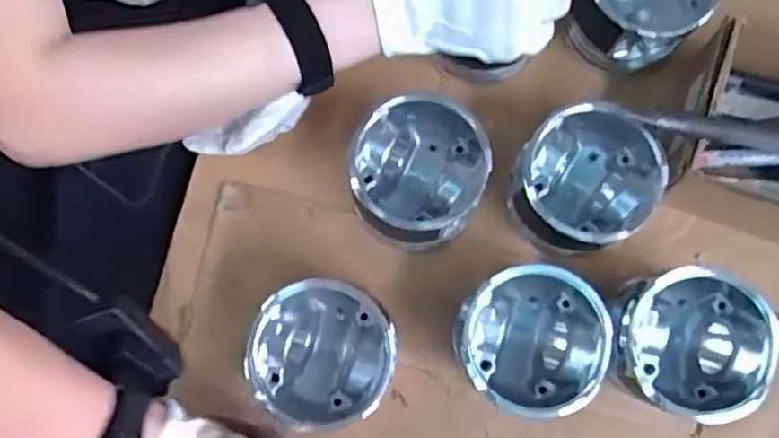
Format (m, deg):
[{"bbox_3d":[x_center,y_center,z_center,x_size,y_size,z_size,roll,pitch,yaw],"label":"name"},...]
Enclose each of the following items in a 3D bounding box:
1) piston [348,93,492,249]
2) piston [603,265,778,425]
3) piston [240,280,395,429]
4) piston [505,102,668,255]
[{"bbox_3d":[0.025,-0.038,0.581,0.106,0.107,0.111,0,78,0],"label":"piston"},{"bbox_3d":[0.235,0.101,0.543,0.106,0.093,0.113,6,78,1],"label":"piston"},{"bbox_3d":[-0.053,0.112,0.555,0.112,0.098,0.110,-19,79,-4],"label":"piston"},{"bbox_3d":[0.163,-0.029,0.570,0.108,0.097,0.109,0,78,0],"label":"piston"}]

